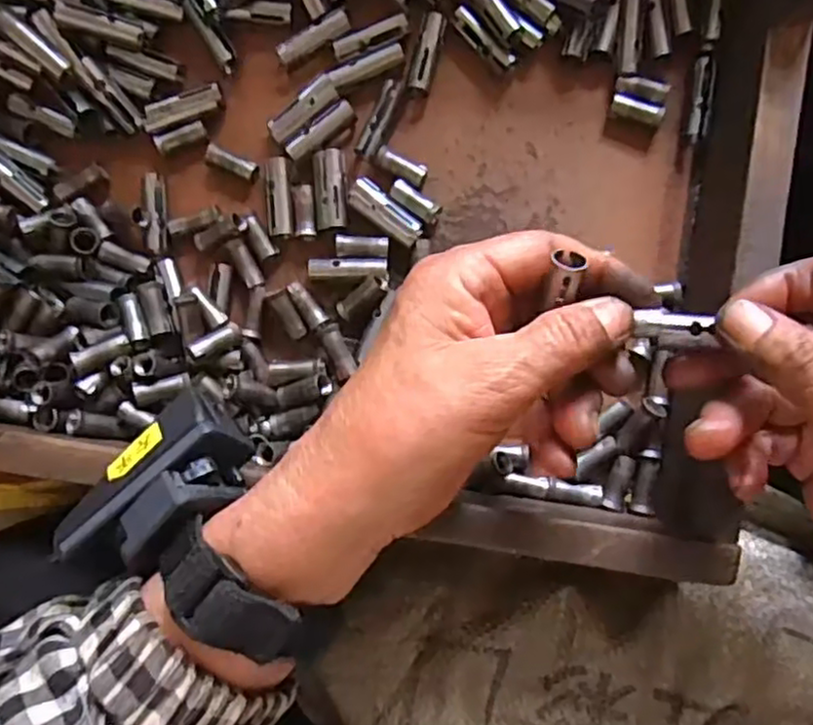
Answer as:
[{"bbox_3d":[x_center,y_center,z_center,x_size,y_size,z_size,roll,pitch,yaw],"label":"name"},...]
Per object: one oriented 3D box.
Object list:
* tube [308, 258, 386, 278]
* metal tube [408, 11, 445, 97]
[{"bbox_3d":[-0.027,-0.044,0.326,0.036,0.008,0.009,-1,89,3],"label":"tube"},{"bbox_3d":[0.009,-0.146,0.331,0.010,0.007,0.038,13,90,4],"label":"metal tube"}]

